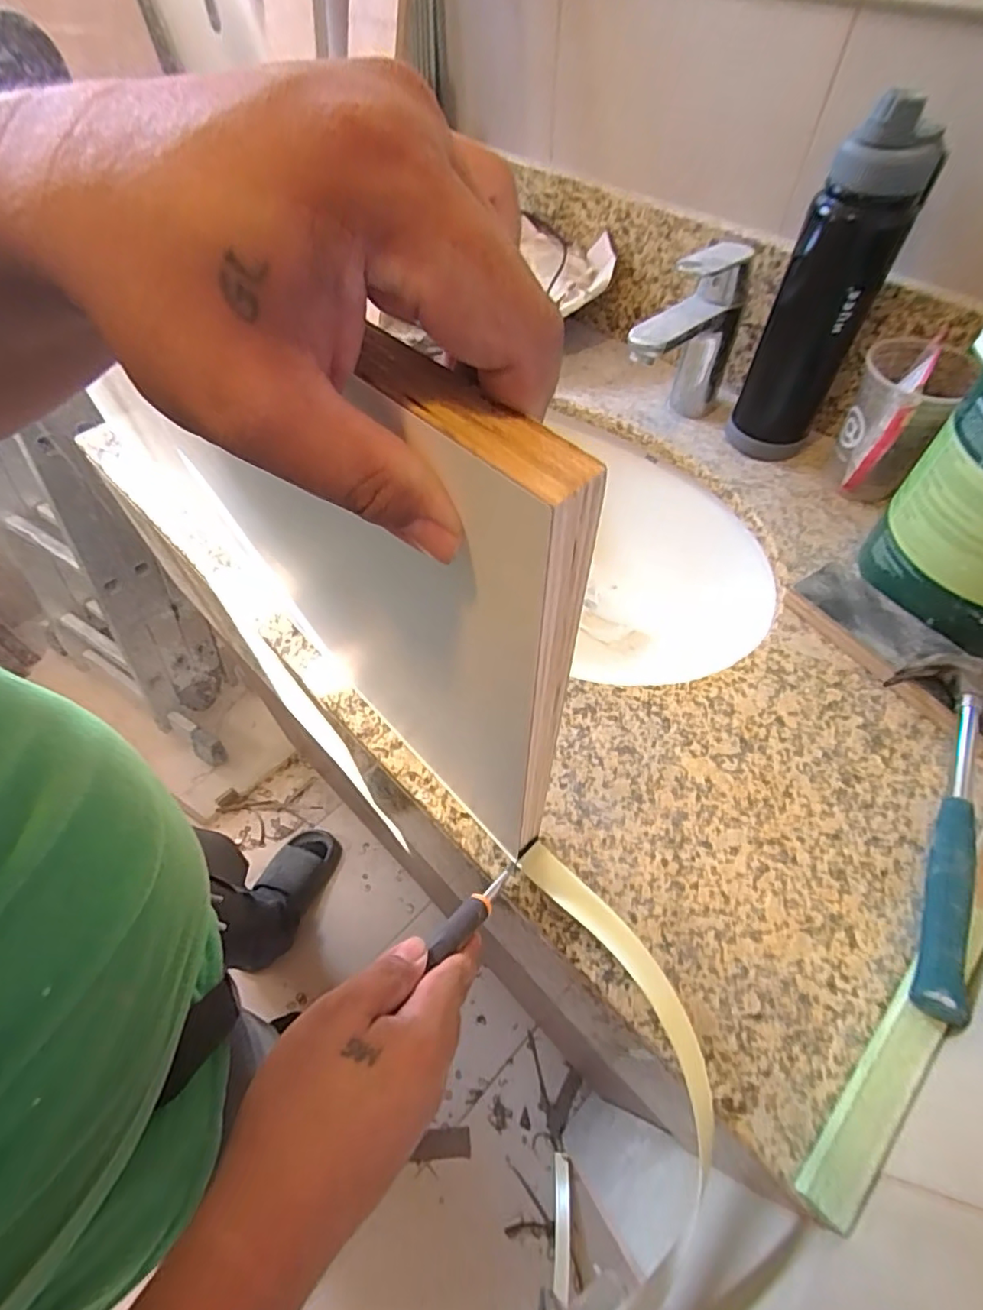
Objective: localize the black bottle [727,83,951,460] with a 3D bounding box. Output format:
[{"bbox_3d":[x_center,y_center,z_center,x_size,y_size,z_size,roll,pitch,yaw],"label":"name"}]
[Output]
[{"bbox_3d":[0.292,-0.307,0.511,0.079,0.263,0.065,23,59,16],"label":"black bottle"}]

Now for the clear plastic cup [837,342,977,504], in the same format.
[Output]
[{"bbox_3d":[0.367,-0.215,0.526,0.075,0.126,0.087,32,62,21],"label":"clear plastic cup"}]

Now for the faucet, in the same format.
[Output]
[{"bbox_3d":[0.189,-0.296,0.568,0.064,0.160,0.140,29,61,19],"label":"faucet"}]

